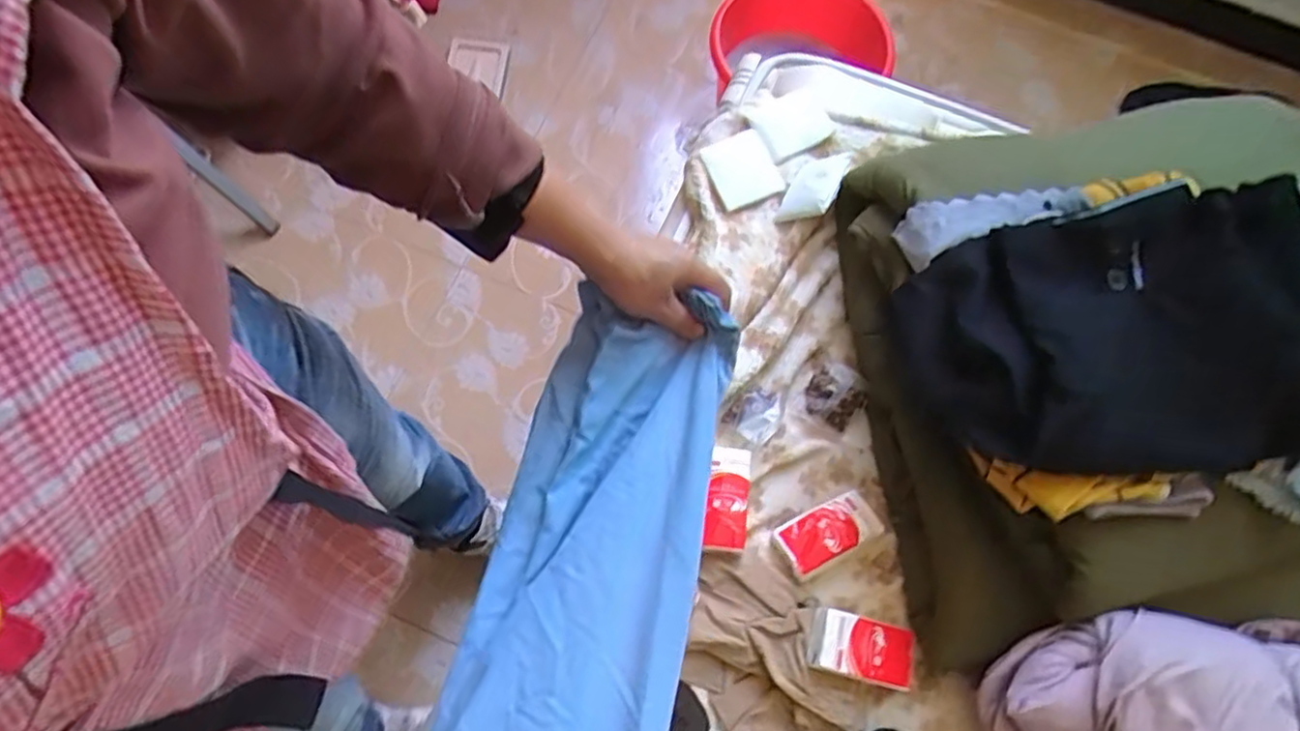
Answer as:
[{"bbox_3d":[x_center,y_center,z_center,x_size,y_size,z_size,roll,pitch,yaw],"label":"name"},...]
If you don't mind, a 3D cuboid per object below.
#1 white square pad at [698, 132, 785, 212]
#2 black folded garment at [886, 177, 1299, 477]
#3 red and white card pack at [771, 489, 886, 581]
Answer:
[{"bbox_3d":[0.112,-0.237,0.872,0.012,0.087,0.080,-46,114,-45],"label":"white square pad"},{"bbox_3d":[0.389,-0.021,0.586,0.316,0.106,0.215,-11,70,6],"label":"black folded garment"},{"bbox_3d":[0.179,0.164,0.709,0.100,0.018,0.053,-26,74,-10],"label":"red and white card pack"}]

